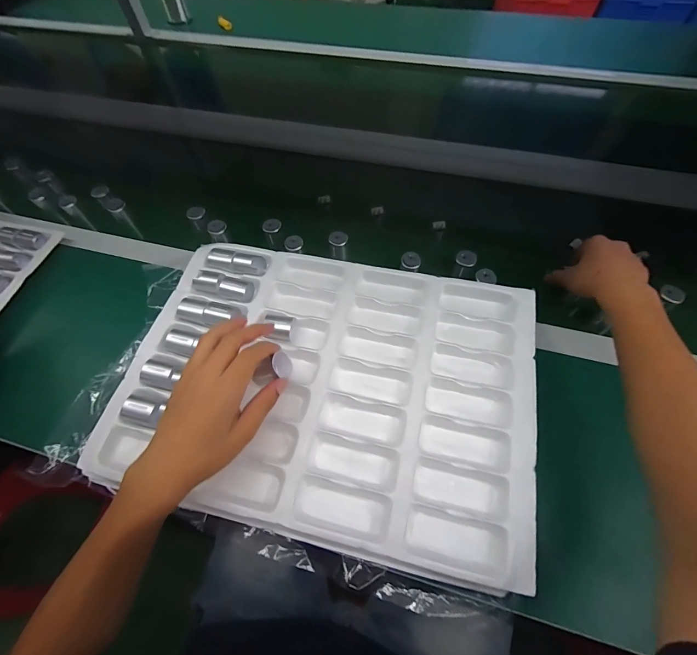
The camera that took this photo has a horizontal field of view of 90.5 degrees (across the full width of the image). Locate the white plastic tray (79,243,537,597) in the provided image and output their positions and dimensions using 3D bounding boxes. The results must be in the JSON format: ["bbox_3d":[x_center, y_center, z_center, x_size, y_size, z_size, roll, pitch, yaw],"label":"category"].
[{"bbox_3d":[-0.026,0.057,0.406,0.455,0.033,0.330,12,63,9],"label":"white plastic tray"}]

